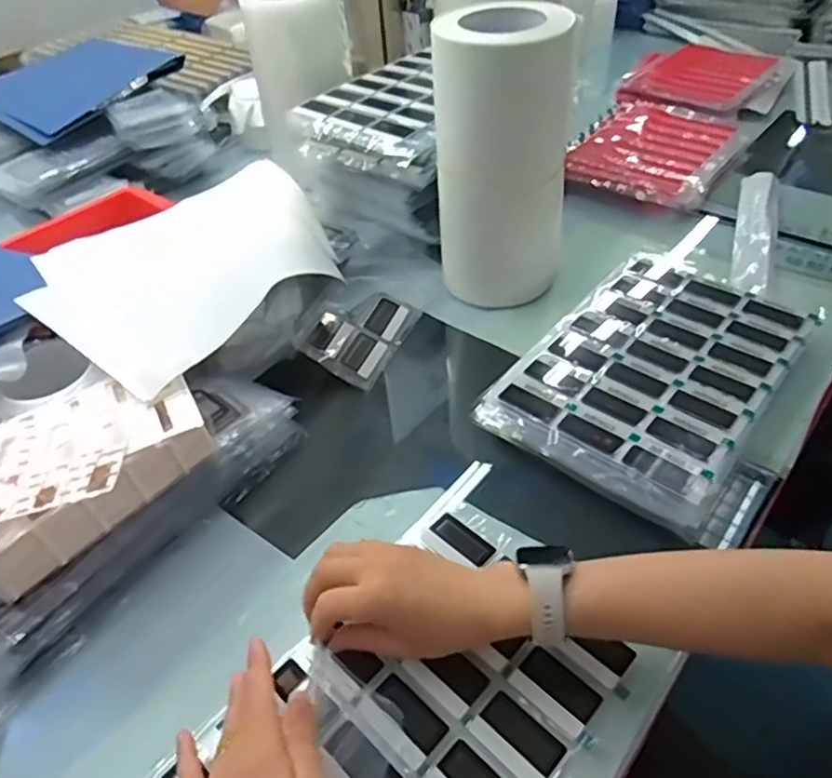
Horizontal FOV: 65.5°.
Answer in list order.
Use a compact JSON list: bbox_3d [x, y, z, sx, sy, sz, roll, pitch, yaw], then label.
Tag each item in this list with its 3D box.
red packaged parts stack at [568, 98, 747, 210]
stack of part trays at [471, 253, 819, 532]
[{"bbox_3d":[0.337,-0.349,0.916,0.196,0.023,0.266,24,51,26],"label":"red packaged parts stack"},{"bbox_3d":[0.223,-0.022,0.612,0.196,0.033,0.300,29,54,29],"label":"stack of part trays"}]

